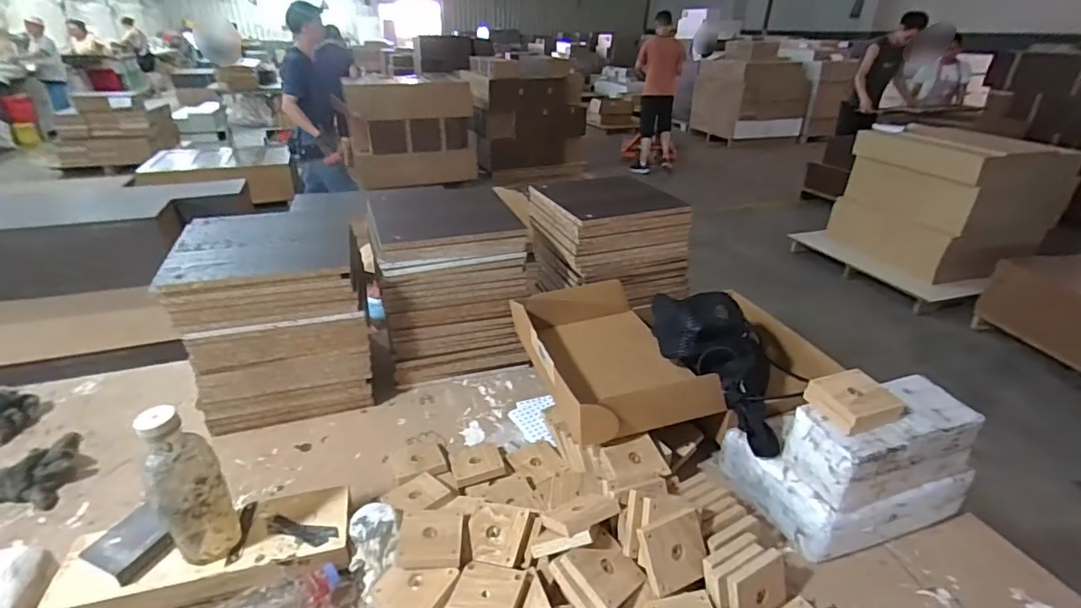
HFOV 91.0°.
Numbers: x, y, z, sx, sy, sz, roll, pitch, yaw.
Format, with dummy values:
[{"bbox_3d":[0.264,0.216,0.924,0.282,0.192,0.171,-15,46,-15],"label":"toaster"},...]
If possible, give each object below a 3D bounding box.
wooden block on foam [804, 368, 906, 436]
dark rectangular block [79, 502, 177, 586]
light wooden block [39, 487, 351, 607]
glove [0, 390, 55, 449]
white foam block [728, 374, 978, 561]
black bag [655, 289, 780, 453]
[{"bbox_3d":[0.428,0.129,0.733,0.091,0.038,0.086,-7,29,-15],"label":"wooden block on foam"},{"bbox_3d":[-0.510,0.301,0.662,0.074,0.025,0.082,16,31,26],"label":"dark rectangular block"},{"bbox_3d":[-0.428,0.338,0.703,0.337,0.079,0.120,-6,29,-13],"label":"light wooden block"},{"bbox_3d":[-0.956,0.191,0.948,0.077,0.062,0.109,8,28,13],"label":"glove"},{"bbox_3d":[0.460,0.220,0.801,0.268,0.193,0.208,-9,29,-18],"label":"white foam block"},{"bbox_3d":[0.338,0.105,0.916,0.182,0.109,0.339,-7,43,-14],"label":"black bag"}]

